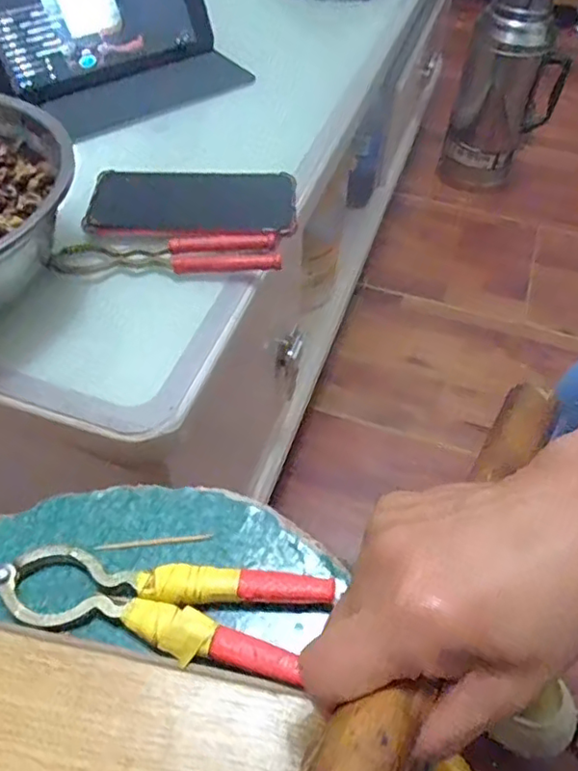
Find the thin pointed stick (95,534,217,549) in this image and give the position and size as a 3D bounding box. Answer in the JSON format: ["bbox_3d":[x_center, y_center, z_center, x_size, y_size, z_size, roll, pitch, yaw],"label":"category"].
[{"bbox_3d":[-0.069,0.080,0.309,0.059,0.004,0.004,-4,53,-5],"label":"thin pointed stick"}]

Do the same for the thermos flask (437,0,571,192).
[{"bbox_3d":[0.426,-0.579,1.151,0.186,0.403,0.131,17,54,10],"label":"thermos flask"}]

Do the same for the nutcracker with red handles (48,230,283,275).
[{"bbox_3d":[-0.087,-0.094,0.424,0.159,0.012,0.034,-1,53,-3],"label":"nutcracker with red handles"}]

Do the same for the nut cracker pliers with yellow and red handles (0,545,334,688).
[{"bbox_3d":[-0.061,0.103,0.280,0.156,0.011,0.046,7,53,3],"label":"nut cracker pliers with yellow and red handles"}]

